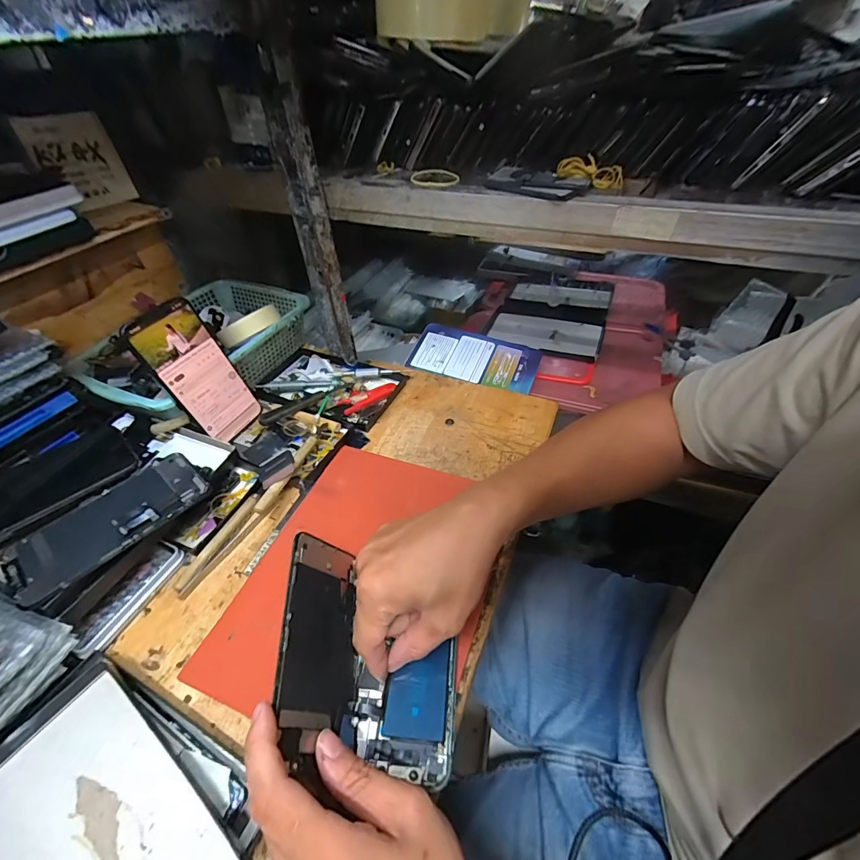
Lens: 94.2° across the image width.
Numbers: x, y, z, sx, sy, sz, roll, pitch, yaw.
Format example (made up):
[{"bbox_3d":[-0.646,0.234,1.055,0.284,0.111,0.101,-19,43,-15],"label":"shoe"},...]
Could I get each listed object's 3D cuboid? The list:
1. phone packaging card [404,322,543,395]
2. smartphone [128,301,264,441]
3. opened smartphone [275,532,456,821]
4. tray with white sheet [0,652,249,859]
[{"bbox_3d":[0.066,-0.109,0.599,0.186,0.009,0.092,16,65,12],"label":"phone packaging card"},{"bbox_3d":[-0.258,-0.062,0.455,0.006,0.155,0.076,8,48,34],"label":"smartphone"},{"bbox_3d":[-0.040,0.154,0.286,0.111,0.067,0.153,-4,46,-6],"label":"opened smartphone"},{"bbox_3d":[-0.200,0.235,0.232,0.173,0.019,0.102,26,52,25],"label":"tray with white sheet"}]

